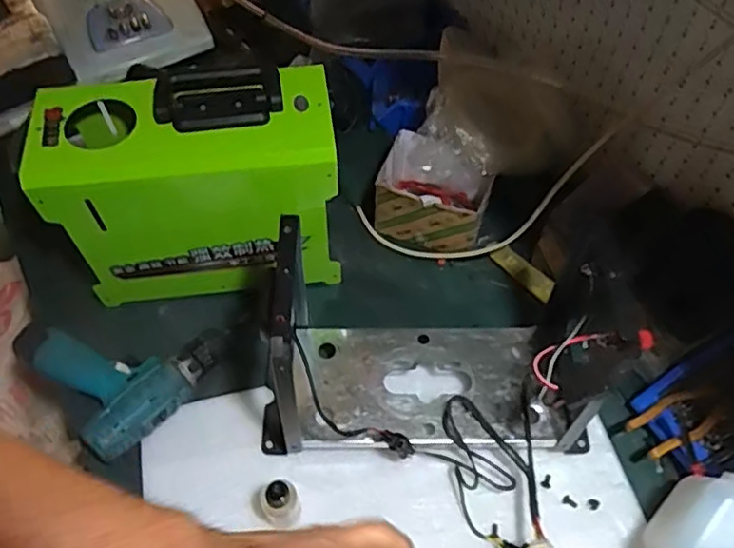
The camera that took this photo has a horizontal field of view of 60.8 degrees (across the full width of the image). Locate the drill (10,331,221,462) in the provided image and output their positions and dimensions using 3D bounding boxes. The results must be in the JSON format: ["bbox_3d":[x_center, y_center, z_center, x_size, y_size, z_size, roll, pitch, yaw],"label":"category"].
[{"bbox_3d":[-0.285,0.091,0.723,0.195,0.051,0.176,36,63,20],"label":"drill"}]

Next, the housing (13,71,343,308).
[{"bbox_3d":[-0.185,-0.098,0.714,0.295,0.231,0.153,-3,57,-3],"label":"housing"}]

